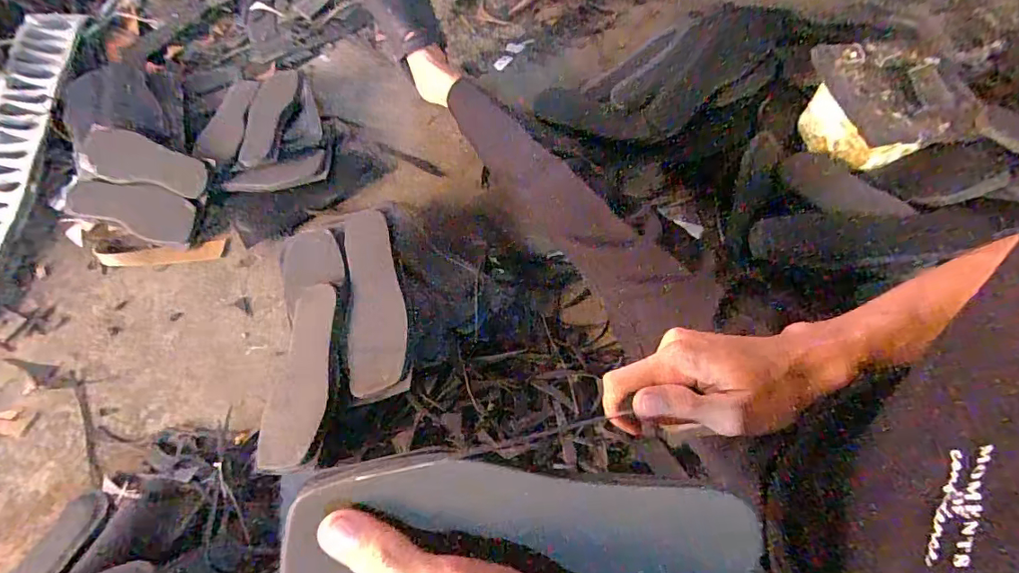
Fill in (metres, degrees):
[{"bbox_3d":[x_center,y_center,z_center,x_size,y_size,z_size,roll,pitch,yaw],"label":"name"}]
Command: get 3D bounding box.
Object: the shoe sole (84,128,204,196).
[{"bbox_3d":[-0.608,-0.201,0.838,0.226,0.009,0.082,20,84,7],"label":"shoe sole"}]

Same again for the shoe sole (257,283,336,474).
[{"bbox_3d":[-0.274,0.114,0.661,0.094,0.023,0.238,-8,65,26],"label":"shoe sole"}]

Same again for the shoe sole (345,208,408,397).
[{"bbox_3d":[-0.186,0.024,0.709,0.078,0.011,0.250,1,63,-22],"label":"shoe sole"}]

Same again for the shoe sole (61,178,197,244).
[{"bbox_3d":[-0.619,-0.133,0.827,0.218,0.014,0.086,18,82,4],"label":"shoe sole"}]

